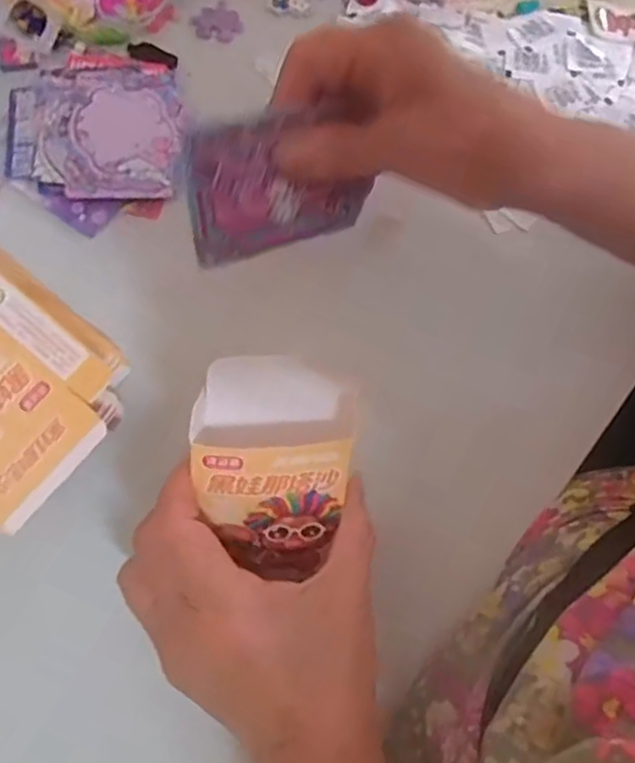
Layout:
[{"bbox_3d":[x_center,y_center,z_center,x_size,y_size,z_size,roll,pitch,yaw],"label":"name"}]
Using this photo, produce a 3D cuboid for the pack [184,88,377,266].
[{"bbox_3d":[-0.016,-0.089,0.291,0.089,0.008,0.059,-19,123,-22],"label":"pack"}]

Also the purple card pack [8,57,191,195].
[{"bbox_3d":[-0.131,-0.153,0.385,0.103,0.008,0.095,0,73,-2],"label":"purple card pack"}]

